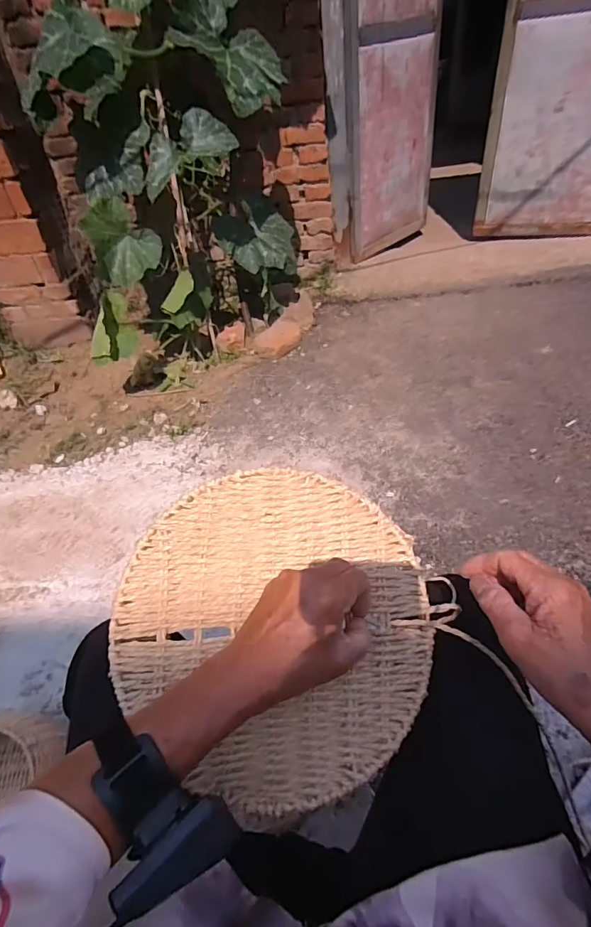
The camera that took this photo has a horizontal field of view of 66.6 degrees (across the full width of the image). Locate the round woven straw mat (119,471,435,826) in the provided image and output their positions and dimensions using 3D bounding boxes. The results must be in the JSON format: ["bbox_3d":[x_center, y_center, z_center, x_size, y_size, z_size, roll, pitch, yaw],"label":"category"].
[{"bbox_3d":[-0.015,0.135,0.404,0.274,0.005,0.255,1,71,-2],"label":"round woven straw mat"}]

